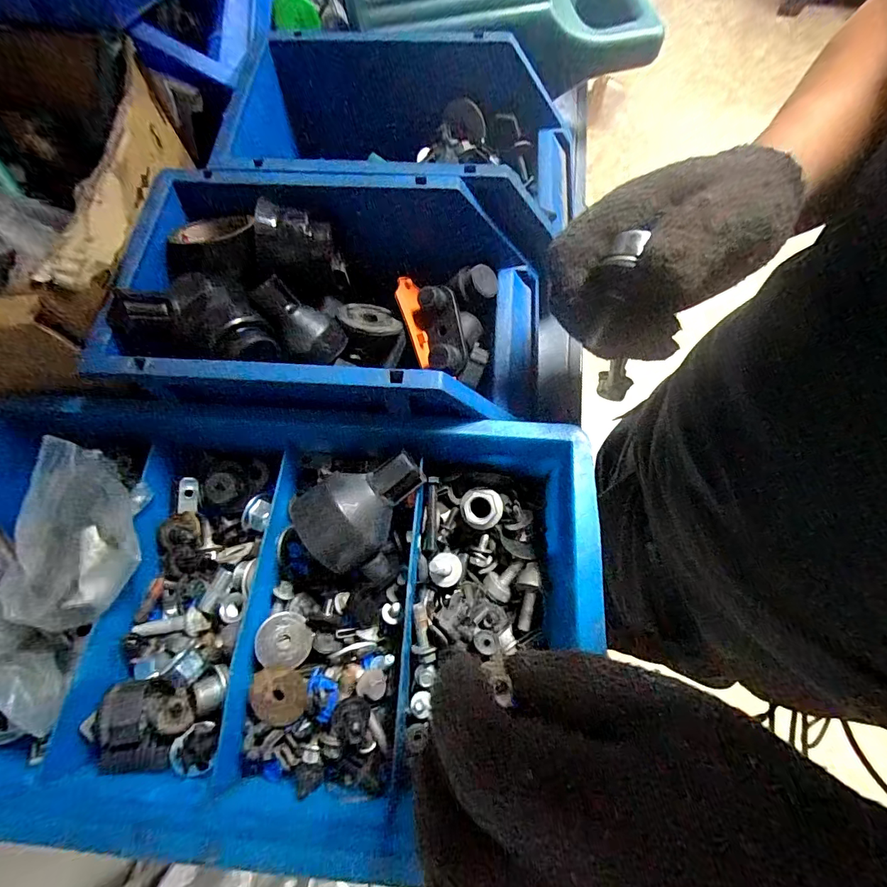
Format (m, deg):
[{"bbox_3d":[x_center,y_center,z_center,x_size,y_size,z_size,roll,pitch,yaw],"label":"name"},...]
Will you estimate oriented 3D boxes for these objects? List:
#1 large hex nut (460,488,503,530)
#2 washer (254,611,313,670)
[{"bbox_3d":[0.023,0.040,0.269,0.025,0.011,0.025,-2,70,0],"label":"large hex nut"},{"bbox_3d":[-0.087,0.107,0.239,0.029,0.004,0.028,16,57,-27],"label":"washer"}]

